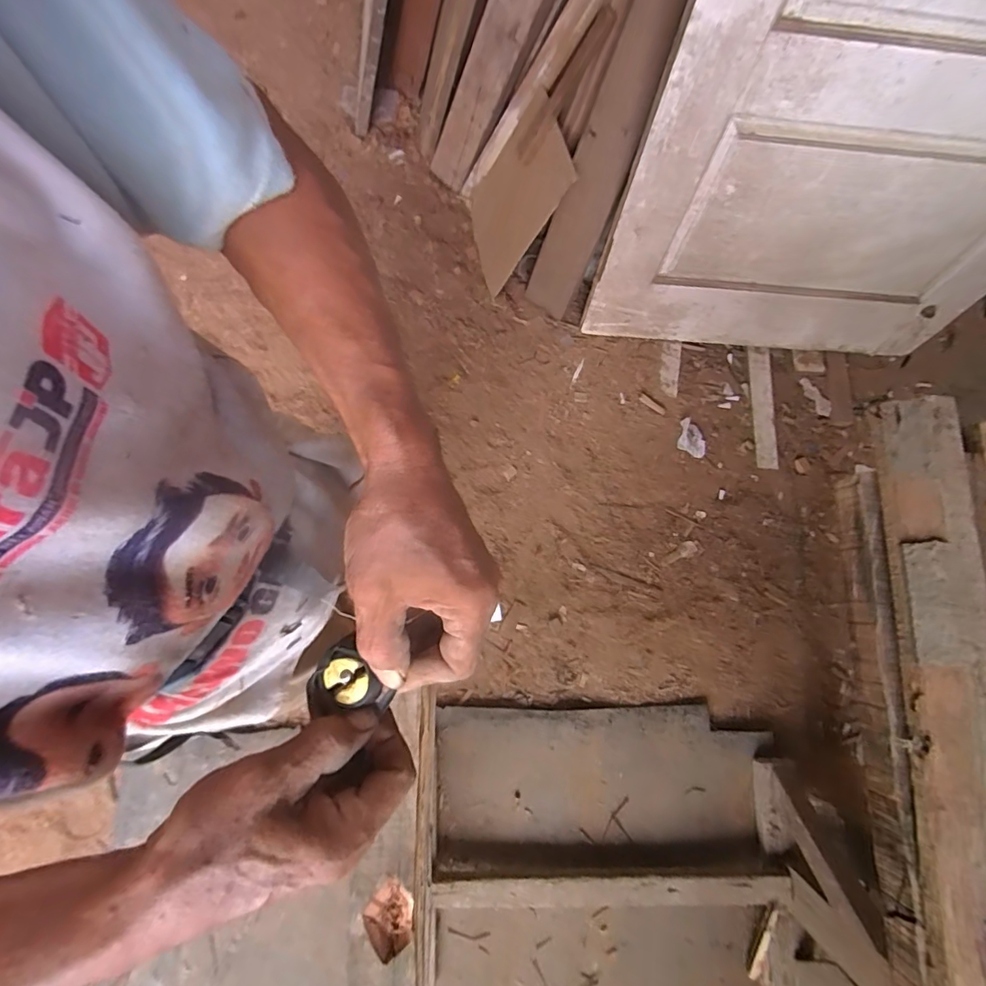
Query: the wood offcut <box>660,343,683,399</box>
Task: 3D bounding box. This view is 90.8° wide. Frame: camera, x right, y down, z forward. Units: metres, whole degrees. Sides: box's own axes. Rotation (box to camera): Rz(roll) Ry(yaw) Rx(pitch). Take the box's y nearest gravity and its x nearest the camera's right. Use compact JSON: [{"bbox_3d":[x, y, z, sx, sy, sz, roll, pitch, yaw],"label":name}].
[{"bbox_3d":[0.510,-0.356,1.397,0.059,0.009,0.163,8,76,1],"label":"wood offcut"}]

